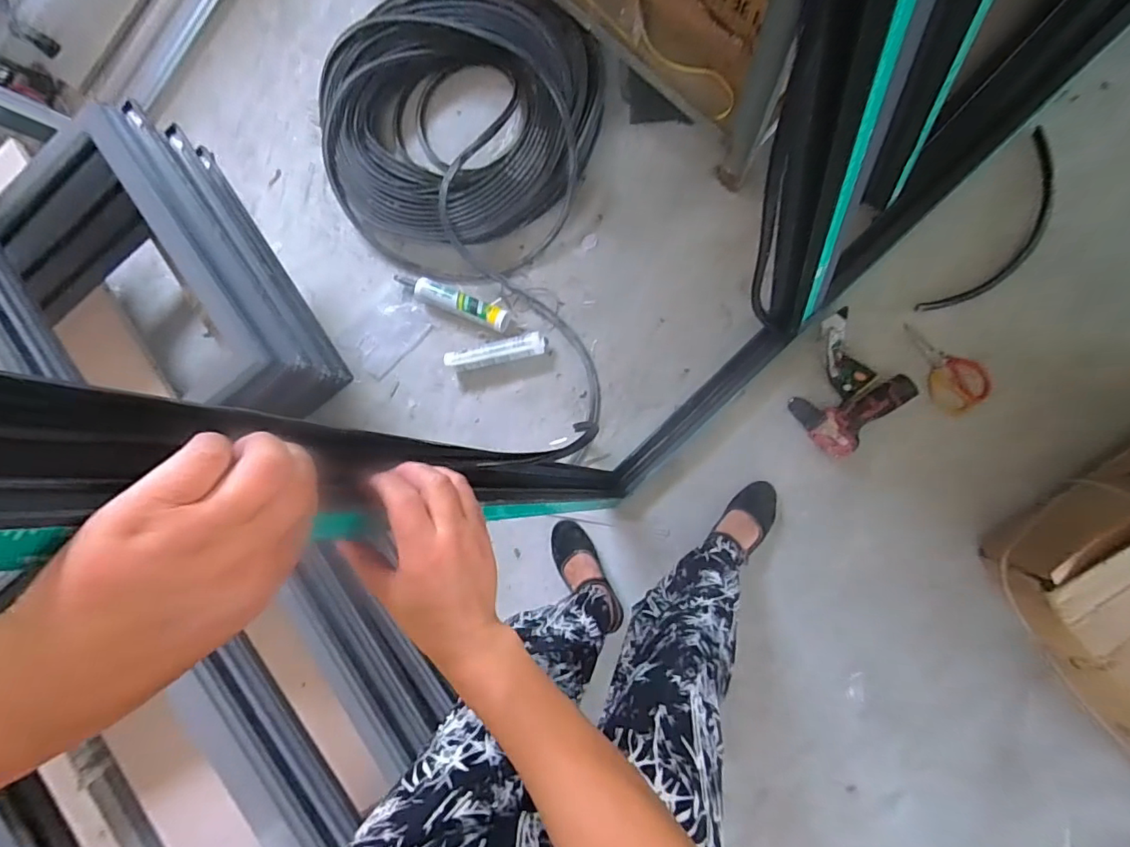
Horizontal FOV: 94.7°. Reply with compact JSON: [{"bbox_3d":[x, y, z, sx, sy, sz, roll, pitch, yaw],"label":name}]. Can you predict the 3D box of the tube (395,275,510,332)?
[{"bbox_3d":[-0.260,-0.282,1.176,0.285,0.045,0.052,24,95,7],"label":"tube"}]

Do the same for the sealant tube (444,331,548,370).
[{"bbox_3d":[-0.154,-0.158,1.164,0.230,0.048,0.046,-9,90,11],"label":"sealant tube"}]

